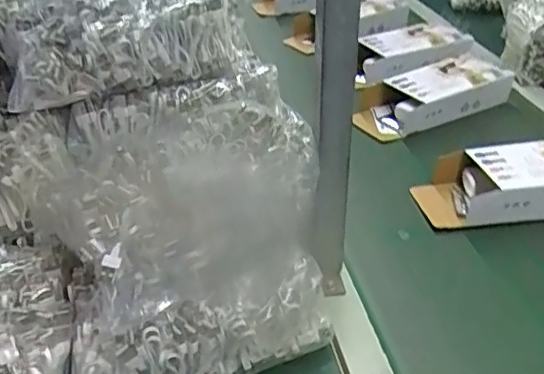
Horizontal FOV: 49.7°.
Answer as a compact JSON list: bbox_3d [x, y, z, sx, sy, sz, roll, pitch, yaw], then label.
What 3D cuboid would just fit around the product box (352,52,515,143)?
[{"bbox_3d":[0.247,-0.143,0.925,0.246,0.062,0.108,-19,37,-20],"label":"product box"}]

